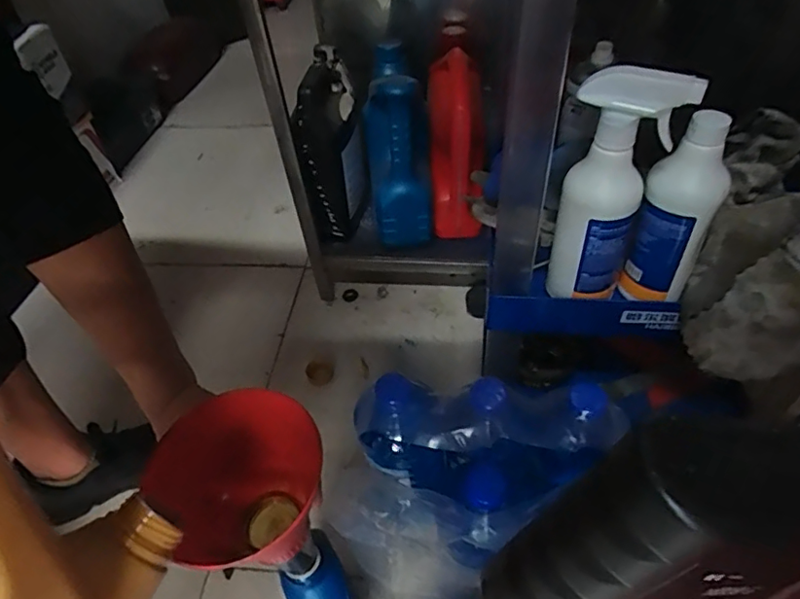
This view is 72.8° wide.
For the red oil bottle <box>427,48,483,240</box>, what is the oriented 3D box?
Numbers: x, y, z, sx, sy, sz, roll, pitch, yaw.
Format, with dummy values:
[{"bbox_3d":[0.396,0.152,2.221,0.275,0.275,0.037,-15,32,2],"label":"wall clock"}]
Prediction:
[{"bbox_3d":[0.093,-0.258,0.937,0.082,0.309,0.108,-5,28,-3],"label":"red oil bottle"}]

